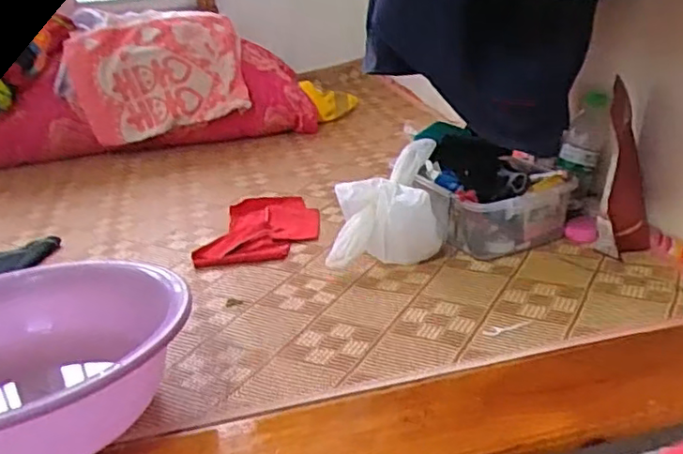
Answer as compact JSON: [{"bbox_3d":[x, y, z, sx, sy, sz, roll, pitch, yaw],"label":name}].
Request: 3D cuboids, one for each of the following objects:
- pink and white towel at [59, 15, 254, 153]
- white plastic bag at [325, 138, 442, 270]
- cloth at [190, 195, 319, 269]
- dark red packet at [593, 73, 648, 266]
[{"bbox_3d":[-0.508,-0.423,1.763,0.464,0.278,0.292,-10,24,-12],"label":"pink and white towel"},{"bbox_3d":[0.069,-0.031,1.021,0.177,0.150,0.153,1,24,11],"label":"white plastic bag"},{"bbox_3d":[-0.139,0.002,1.155,0.186,0.016,0.282,0,24,11],"label":"cloth"},{"bbox_3d":[0.416,-0.072,0.917,0.067,0.240,0.161,8,26,27],"label":"dark red packet"}]

